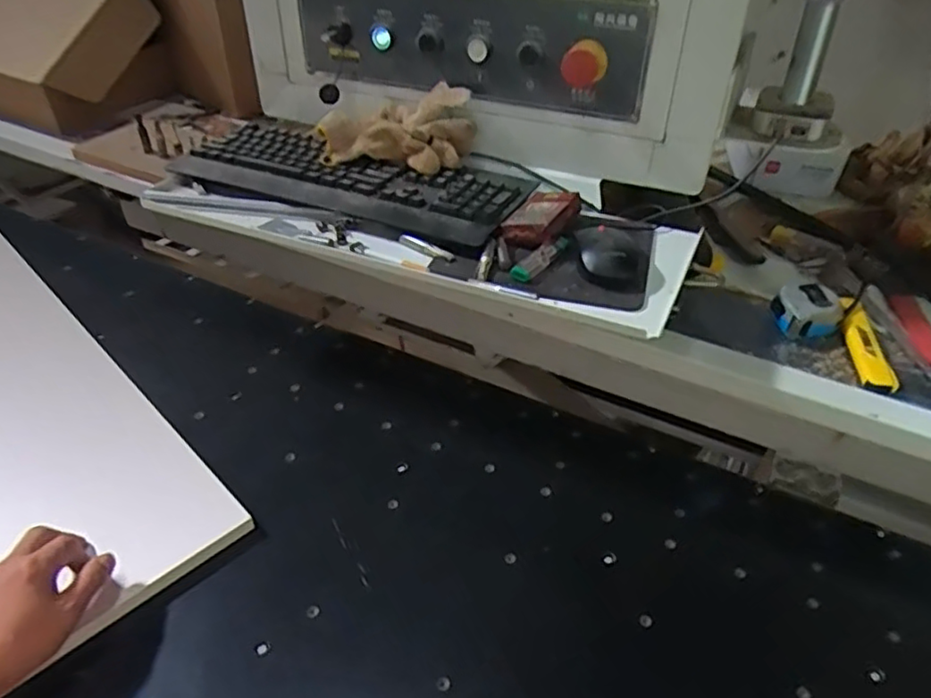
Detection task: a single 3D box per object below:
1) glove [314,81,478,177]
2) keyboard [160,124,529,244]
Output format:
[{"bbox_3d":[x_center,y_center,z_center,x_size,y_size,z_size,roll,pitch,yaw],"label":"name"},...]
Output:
[{"bbox_3d":[-0.086,-0.264,0.811,0.193,0.086,0.089,-1,40,-4],"label":"glove"},{"bbox_3d":[-0.145,-0.220,0.833,0.458,0.043,0.147,17,42,17],"label":"keyboard"}]

